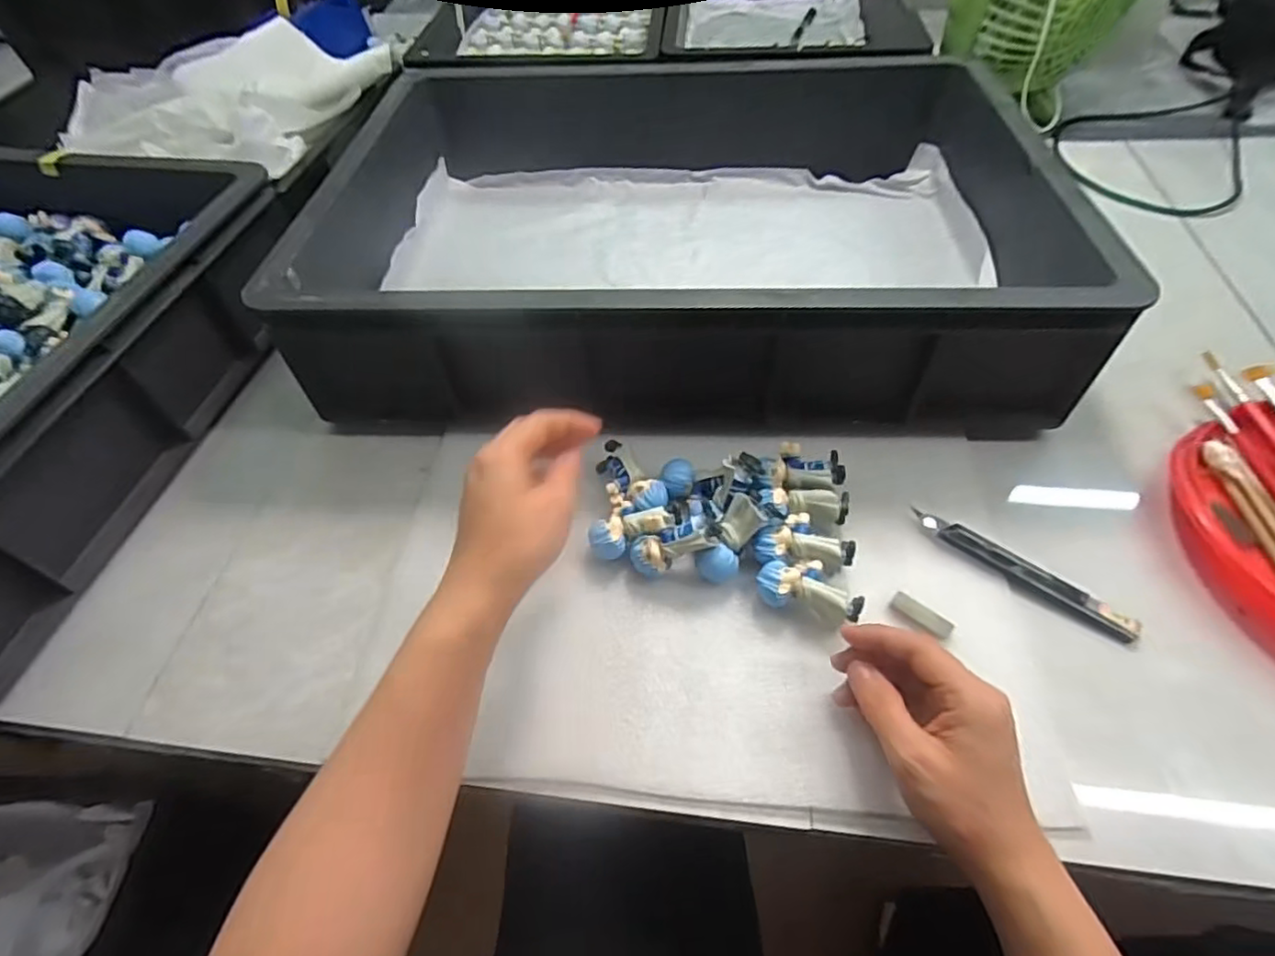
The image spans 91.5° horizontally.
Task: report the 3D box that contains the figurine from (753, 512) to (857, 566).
[{"bbox_3d":[0.107,0.042,0.404,0.060,0.027,0.035,4,55,5],"label":"figurine"}]

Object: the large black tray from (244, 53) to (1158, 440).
[{"bbox_3d":[0.039,-0.242,0.563,0.566,0.126,0.428,1,55,3],"label":"large black tray"}]

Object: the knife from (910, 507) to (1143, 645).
[{"bbox_3d":[0.245,0.062,0.398,0.138,0.007,0.021,34,62,23],"label":"knife"}]

